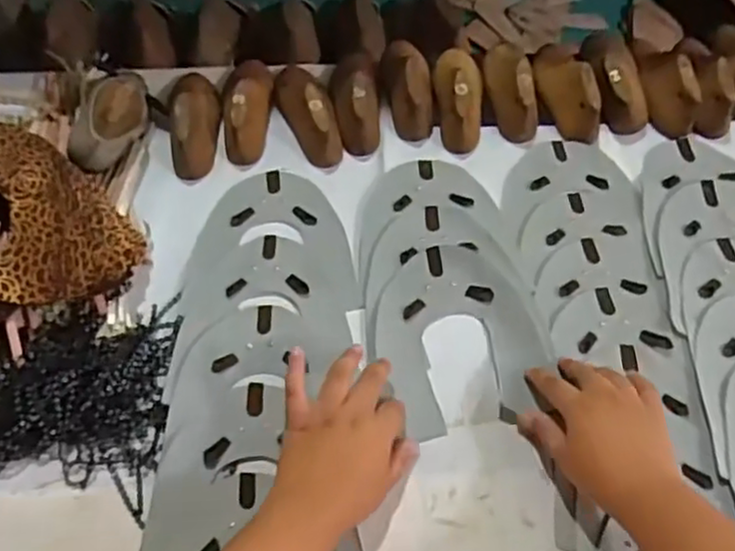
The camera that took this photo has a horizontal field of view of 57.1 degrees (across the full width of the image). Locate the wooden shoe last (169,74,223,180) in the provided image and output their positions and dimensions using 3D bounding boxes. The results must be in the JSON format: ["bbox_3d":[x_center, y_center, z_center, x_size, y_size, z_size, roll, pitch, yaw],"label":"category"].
[{"bbox_3d":[-0.174,-0.165,0.677,0.048,0.055,0.136,-8,56,-6],"label":"wooden shoe last"}]

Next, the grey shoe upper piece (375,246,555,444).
[{"bbox_3d":[0.077,0.047,0.565,0.133,0.017,0.161,-8,56,-6],"label":"grey shoe upper piece"}]

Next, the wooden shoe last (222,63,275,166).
[{"bbox_3d":[-0.124,-0.182,0.688,0.050,0.057,0.138,-3,56,-3],"label":"wooden shoe last"}]

